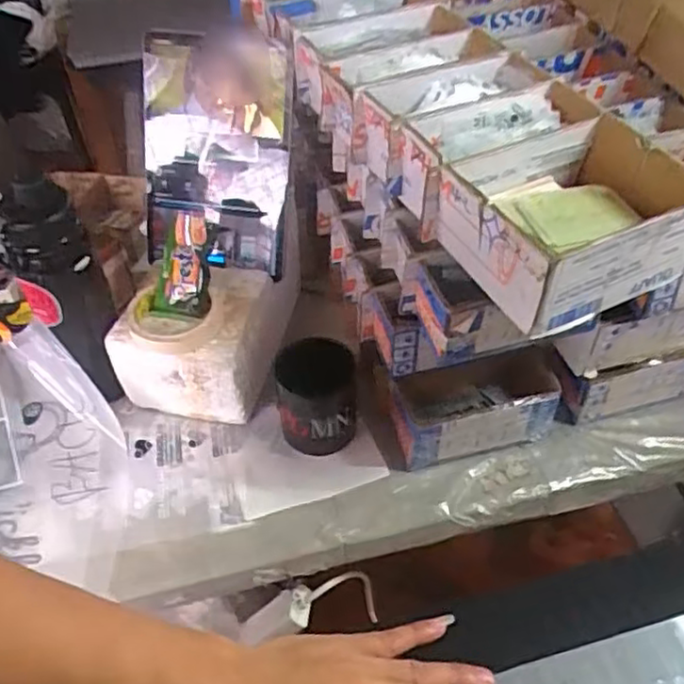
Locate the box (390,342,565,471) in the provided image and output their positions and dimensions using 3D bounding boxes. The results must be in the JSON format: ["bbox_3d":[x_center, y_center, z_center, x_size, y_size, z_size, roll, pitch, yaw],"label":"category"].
[{"bbox_3d":[0.132,0.065,0.696,0.172,0.073,0.086,-9,48,-7],"label":"box"}]

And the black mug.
[{"bbox_3d":[-0.026,0.052,0.688,0.077,0.113,0.082,-3,47,-2],"label":"black mug"}]

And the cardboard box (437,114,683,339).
[{"bbox_3d":[0.173,-0.092,0.525,0.165,0.085,0.130,-20,50,-17],"label":"cardboard box"}]

